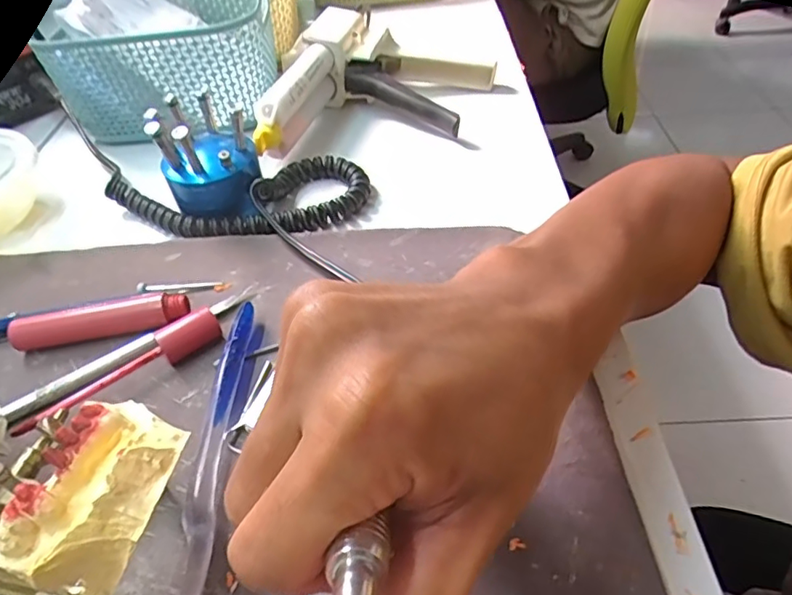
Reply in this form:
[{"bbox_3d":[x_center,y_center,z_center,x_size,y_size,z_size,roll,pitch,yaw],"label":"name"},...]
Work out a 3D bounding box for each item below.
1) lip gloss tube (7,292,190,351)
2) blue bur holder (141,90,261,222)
[{"bbox_3d":[-0.153,0.013,0.291,0.088,0.016,0.015,-8,46,-3],"label":"lip gloss tube"},{"bbox_3d":[-0.117,-0.089,0.347,0.058,0.071,0.065,-20,48,-14],"label":"blue bur holder"}]

